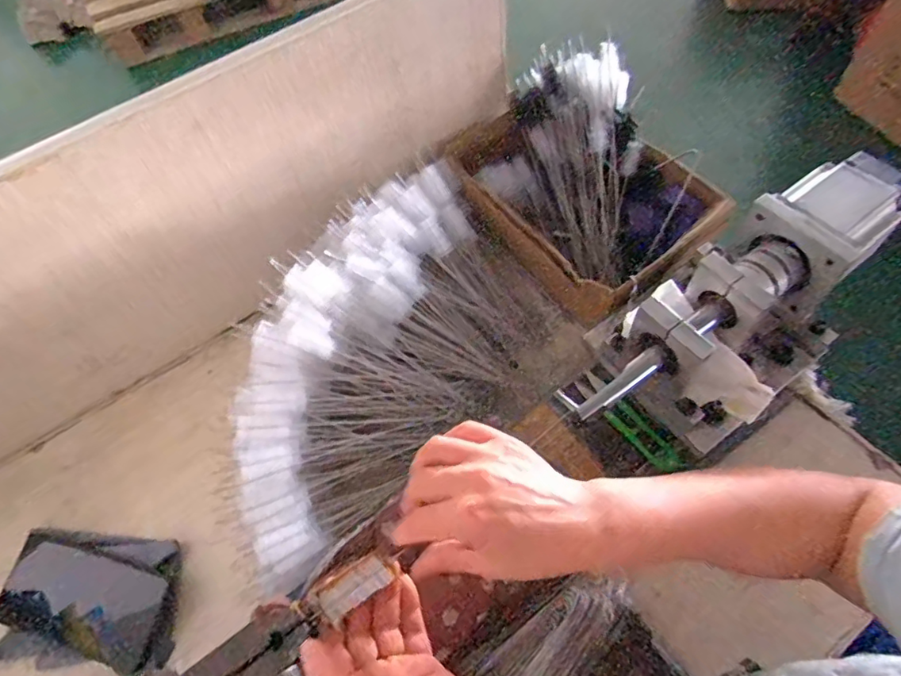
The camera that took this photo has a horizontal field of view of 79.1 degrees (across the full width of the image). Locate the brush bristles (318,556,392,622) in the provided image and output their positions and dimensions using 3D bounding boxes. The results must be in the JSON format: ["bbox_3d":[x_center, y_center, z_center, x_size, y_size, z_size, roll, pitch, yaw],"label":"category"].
[{"bbox_3d":[-0.062,0.161,0.354,0.047,0.008,0.022,-31,60,-15],"label":"brush bristles"}]

